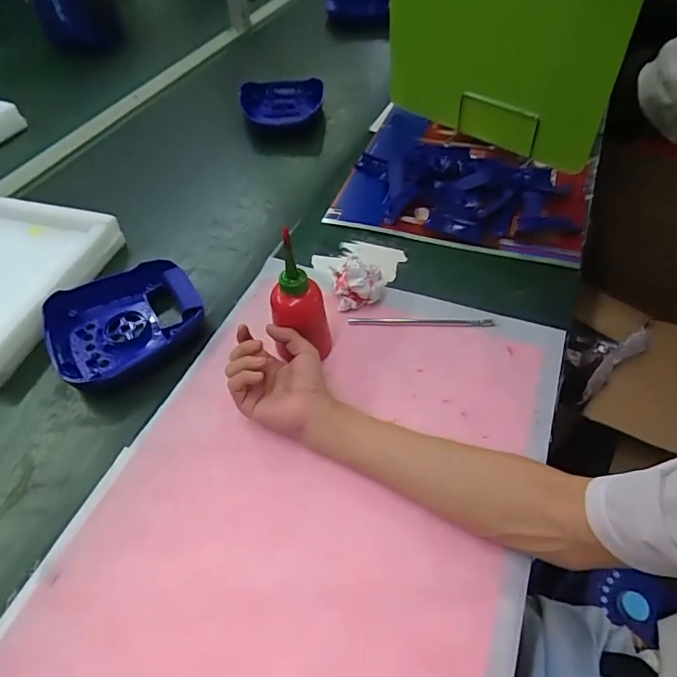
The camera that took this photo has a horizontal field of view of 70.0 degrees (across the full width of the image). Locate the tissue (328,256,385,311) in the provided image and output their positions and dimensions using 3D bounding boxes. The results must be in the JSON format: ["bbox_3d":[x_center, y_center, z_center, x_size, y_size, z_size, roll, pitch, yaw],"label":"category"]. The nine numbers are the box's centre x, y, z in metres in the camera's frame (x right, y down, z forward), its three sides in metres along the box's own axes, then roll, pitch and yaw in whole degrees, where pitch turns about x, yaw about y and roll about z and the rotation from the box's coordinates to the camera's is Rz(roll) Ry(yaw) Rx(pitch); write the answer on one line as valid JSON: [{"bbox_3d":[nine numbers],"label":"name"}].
[{"bbox_3d":[0.021,-0.068,0.617,0.071,0.059,0.051,11,54,6],"label":"tissue"}]

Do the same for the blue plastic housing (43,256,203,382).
[{"bbox_3d":[-0.266,-0.024,0.606,0.181,0.047,0.154,-23,54,-15],"label":"blue plastic housing"}]

